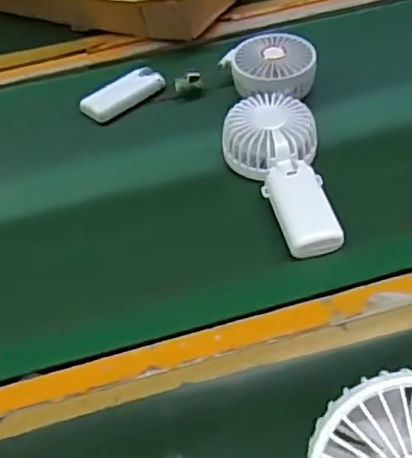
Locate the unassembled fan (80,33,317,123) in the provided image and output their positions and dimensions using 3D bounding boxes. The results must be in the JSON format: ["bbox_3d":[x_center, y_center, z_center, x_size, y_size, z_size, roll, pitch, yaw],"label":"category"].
[{"bbox_3d":[-0.008,-0.164,0.675,0.247,0.049,0.075,-2,47,3],"label":"unassembled fan"}]

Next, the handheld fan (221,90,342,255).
[{"bbox_3d":[0.063,-0.050,0.557,0.083,0.046,0.177,-5,47,1],"label":"handheld fan"}]

